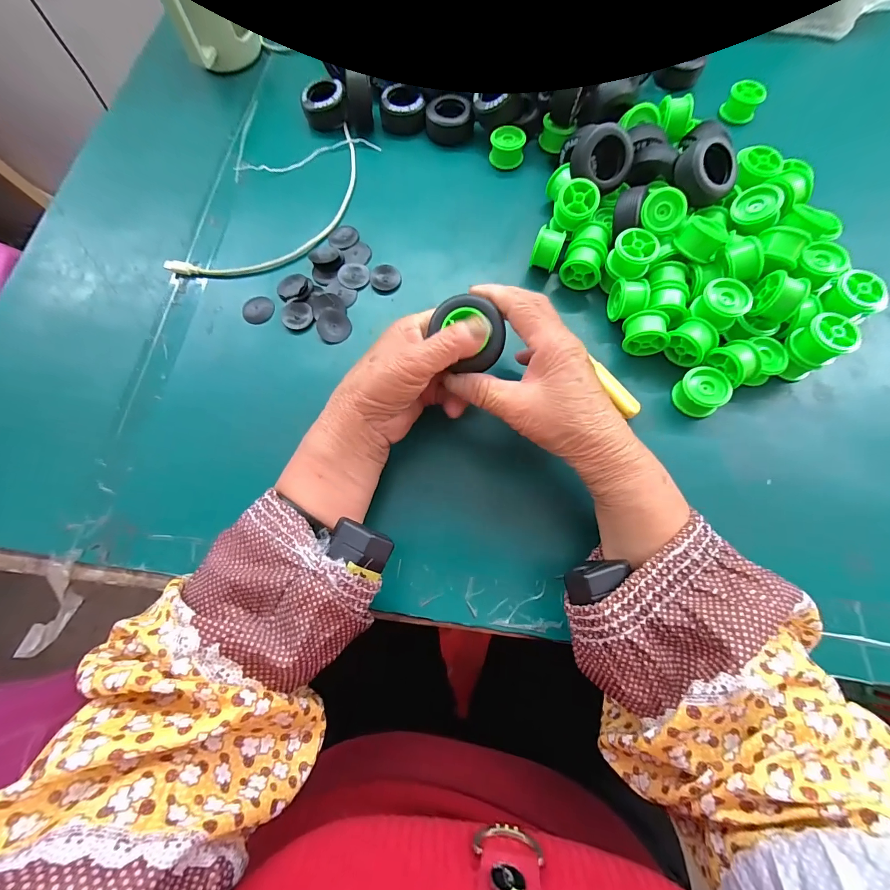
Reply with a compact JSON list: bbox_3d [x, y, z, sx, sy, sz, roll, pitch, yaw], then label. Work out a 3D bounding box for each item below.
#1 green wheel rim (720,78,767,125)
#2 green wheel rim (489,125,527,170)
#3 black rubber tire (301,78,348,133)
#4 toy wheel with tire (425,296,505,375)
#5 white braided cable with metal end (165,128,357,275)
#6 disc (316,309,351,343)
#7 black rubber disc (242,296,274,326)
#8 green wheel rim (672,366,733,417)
[{"bbox_3d":[0.313,-0.360,0.400,0.034,0.024,0.031,34,76,11],"label":"green wheel rim"},{"bbox_3d":[0.063,-0.300,0.385,0.034,0.024,0.030,0,72,1],"label":"green wheel rim"},{"bbox_3d":[-0.128,-0.364,0.406,0.044,0.025,0.036,-19,73,-5],"label":"black rubber tire"},{"bbox_3d":[0.016,-0.074,0.248,0.038,0.021,0.049,-41,93,13],"label":"toy wheel with tire"},{"bbox_3d":[-0.147,-0.224,0.371,0.093,0.006,0.237,40,77,13],"label":"white braided cable with metal end"},{"bbox_3d":[-0.097,-0.104,0.329,0.028,0.006,0.031,-33,74,-9],"label":"disc"},{"bbox_3d":[-0.165,-0.120,0.336,0.025,0.004,0.028,27,75,9],"label":"black rubber disc"},{"bbox_3d":[0.197,-0.040,0.296,0.030,0.027,0.034,-33,74,-9],"label":"green wheel rim"}]

